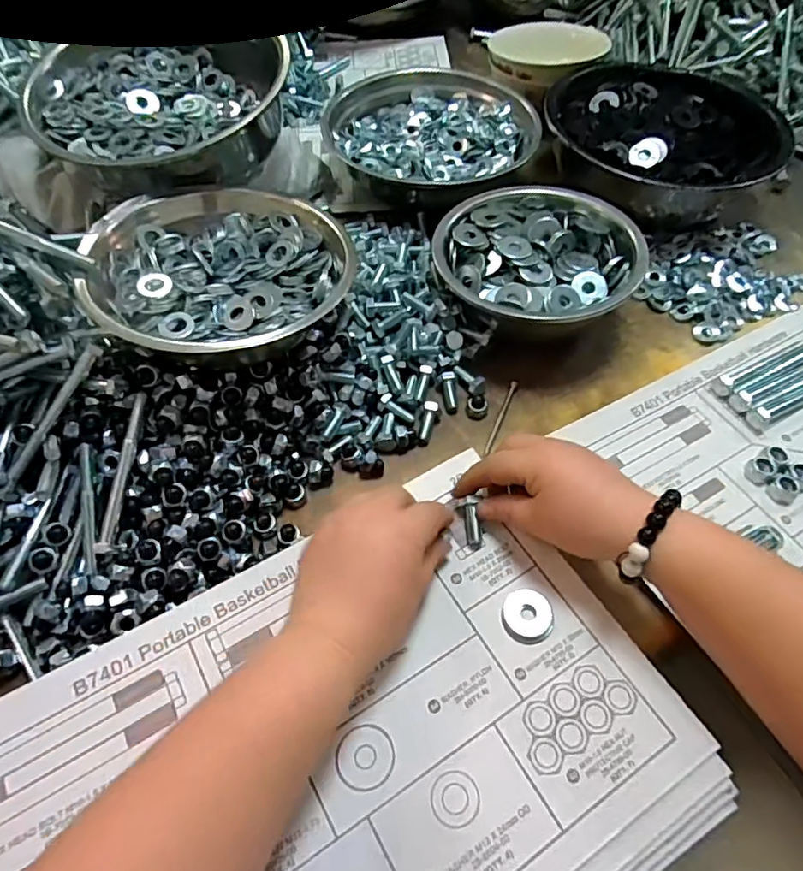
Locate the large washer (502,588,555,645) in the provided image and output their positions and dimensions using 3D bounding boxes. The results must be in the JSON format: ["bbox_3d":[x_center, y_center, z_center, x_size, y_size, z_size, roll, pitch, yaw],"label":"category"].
[{"bbox_3d":[0.076,0.108,0.338,0.030,0.004,0.031,1,57,-1],"label":"large washer"}]

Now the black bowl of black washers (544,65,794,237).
[{"bbox_3d":[0.273,-0.308,0.605,0.222,0.074,0.199,-25,62,-17],"label":"black bowl of black washers"}]

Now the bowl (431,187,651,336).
[{"bbox_3d":[0.114,-0.148,0.502,0.171,0.066,0.172,-11,58,-9],"label":"bowl"}]

